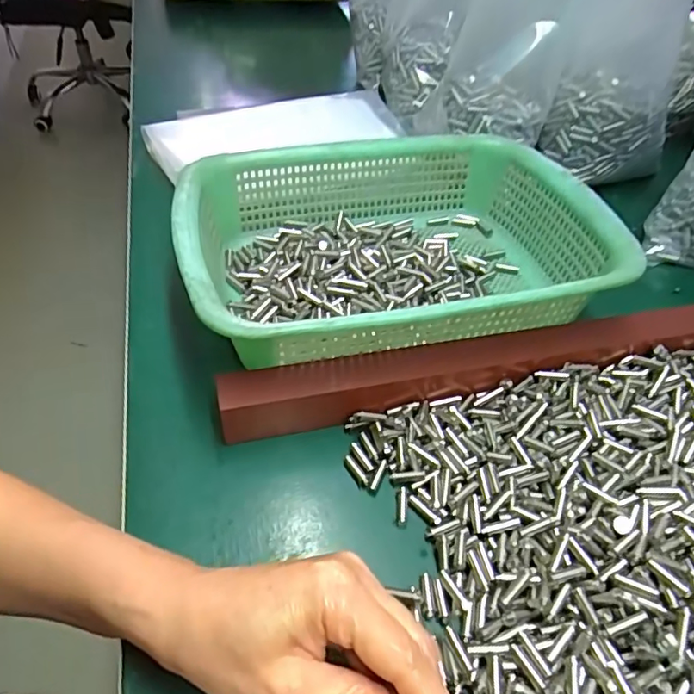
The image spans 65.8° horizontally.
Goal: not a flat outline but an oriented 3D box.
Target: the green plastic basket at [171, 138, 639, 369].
[{"bbox_3d":[0.034,-0.078,0.401,0.296,0.076,0.221,-10,48,-9],"label":"green plastic basket"}]

